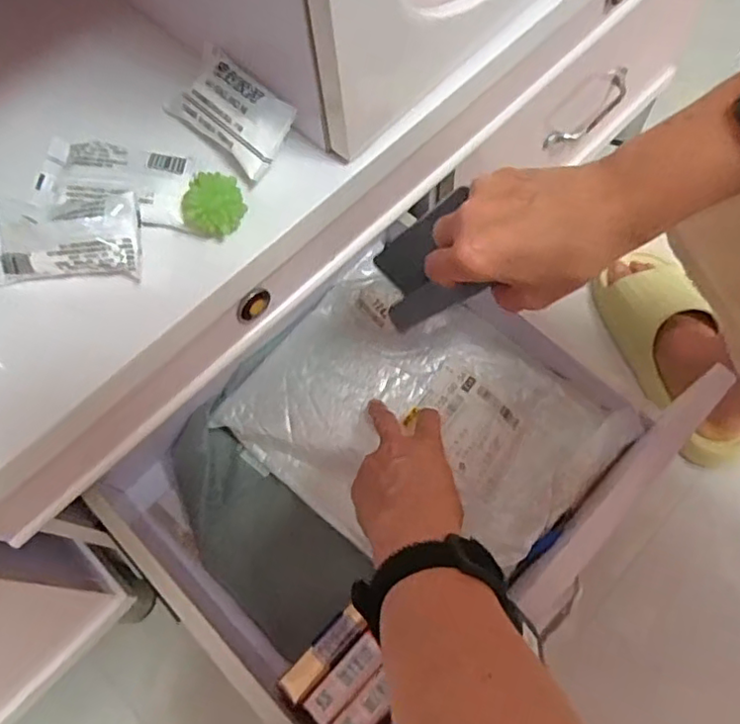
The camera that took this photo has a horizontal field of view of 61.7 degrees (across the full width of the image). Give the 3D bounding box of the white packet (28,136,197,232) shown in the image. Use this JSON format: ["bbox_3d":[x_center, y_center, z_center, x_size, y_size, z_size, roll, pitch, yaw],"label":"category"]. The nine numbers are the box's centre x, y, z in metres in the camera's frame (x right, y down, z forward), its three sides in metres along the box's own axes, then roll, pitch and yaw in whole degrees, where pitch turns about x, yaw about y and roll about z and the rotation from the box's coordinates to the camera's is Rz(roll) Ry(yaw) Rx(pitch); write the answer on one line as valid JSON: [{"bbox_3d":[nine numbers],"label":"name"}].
[{"bbox_3d":[-0.150,-0.106,0.362,0.092,0.017,0.044,9,67,7],"label":"white packet"}]

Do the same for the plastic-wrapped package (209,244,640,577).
[{"bbox_3d":[0.040,0.049,0.523,0.270,0.041,0.212,37,73,17],"label":"plastic-wrapped package"}]

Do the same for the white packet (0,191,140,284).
[{"bbox_3d":[-0.172,-0.070,0.343,0.088,0.026,0.042,-1,66,3],"label":"white packet"}]

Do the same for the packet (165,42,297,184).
[{"bbox_3d":[-0.085,-0.153,0.377,0.089,0.016,0.047,42,95,17],"label":"packet"}]

